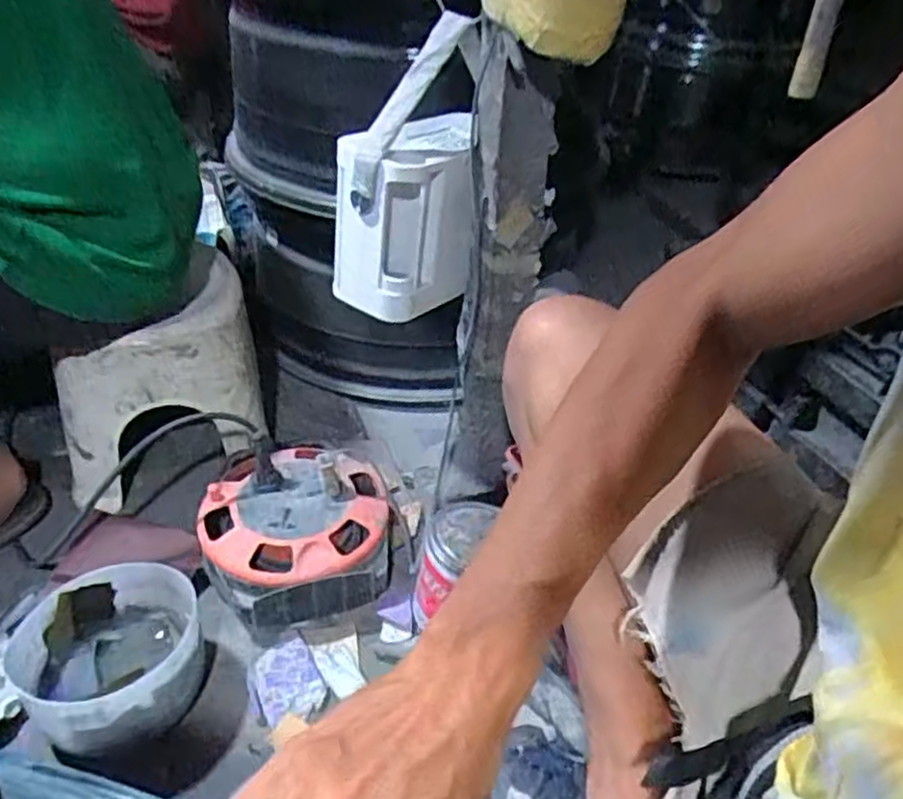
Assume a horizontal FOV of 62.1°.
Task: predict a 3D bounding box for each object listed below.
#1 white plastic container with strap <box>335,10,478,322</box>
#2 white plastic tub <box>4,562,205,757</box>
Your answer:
[{"bbox_3d":[-0.045,-0.219,0.726,0.133,0.241,0.130,0,36,-5],"label":"white plastic container with strap"},{"bbox_3d":[-0.312,0.243,0.702,0.158,0.094,0.148,3,37,-2],"label":"white plastic tub"}]

